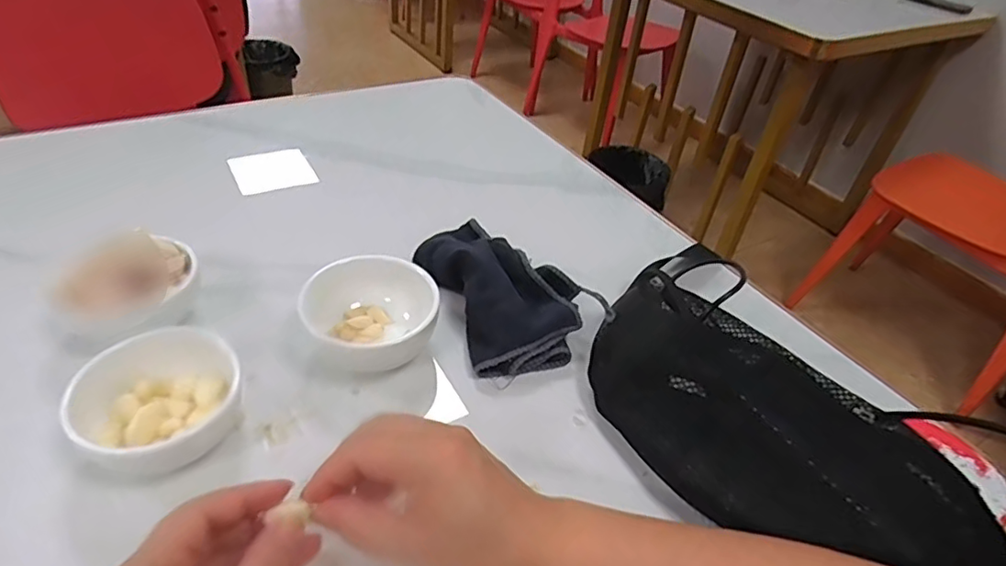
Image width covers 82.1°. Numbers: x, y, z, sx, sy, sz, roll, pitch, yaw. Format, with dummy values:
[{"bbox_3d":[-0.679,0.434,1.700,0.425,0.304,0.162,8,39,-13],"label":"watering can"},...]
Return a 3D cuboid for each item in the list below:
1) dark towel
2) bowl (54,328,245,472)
[{"bbox_3d":[-0.009,0.011,0.463,0.102,0.054,0.159,-30,53,-35],"label":"dark towel"},{"bbox_3d":[-0.211,0.066,0.356,0.088,0.048,0.094,4,41,-4],"label":"bowl"}]

